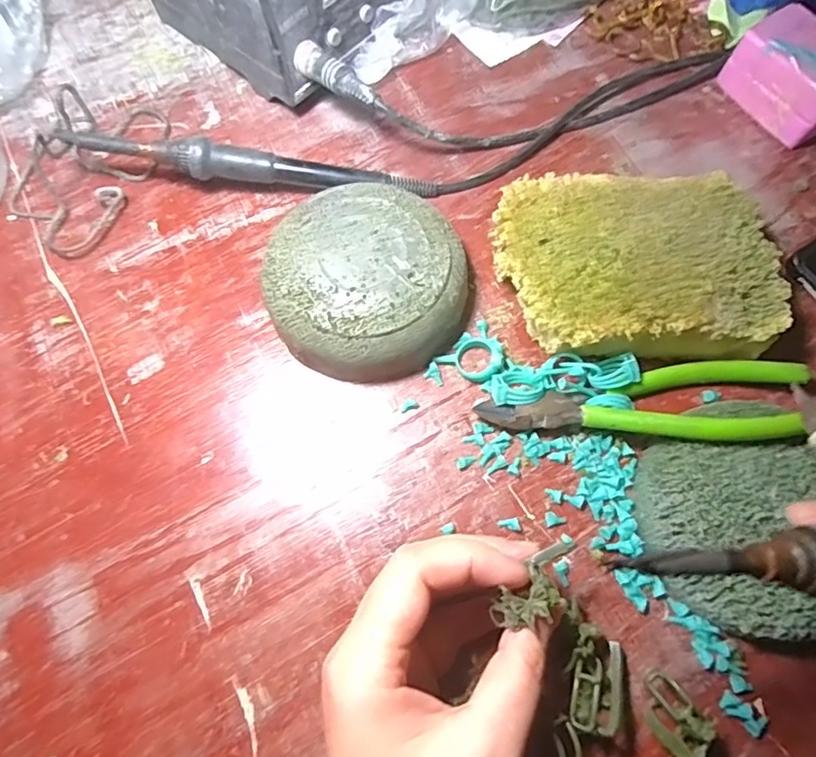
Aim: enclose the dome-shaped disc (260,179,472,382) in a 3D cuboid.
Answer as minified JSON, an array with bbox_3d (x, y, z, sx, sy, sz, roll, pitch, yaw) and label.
[{"bbox_3d":[-0.021,-0.049,0.283,0.100,0.036,0.096,0,69,1],"label":"dome-shaped disc"}]

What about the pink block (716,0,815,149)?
[{"bbox_3d":[0.237,-0.184,0.327,0.043,0.042,0.072,-32,72,-11],"label":"pink block"}]

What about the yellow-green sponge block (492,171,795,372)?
[{"bbox_3d":[0.115,-0.056,0.280,0.135,0.040,0.099,1,69,2],"label":"yellow-green sponge block"}]

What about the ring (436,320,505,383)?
[{"bbox_3d":[0.038,-0.013,0.283,0.028,0.011,0.035,41,75,15],"label":"ring"}]

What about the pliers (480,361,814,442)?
[{"bbox_3d":[0.117,0.008,0.266,0.156,0.027,0.045,4,69,3],"label":"pliers"}]

